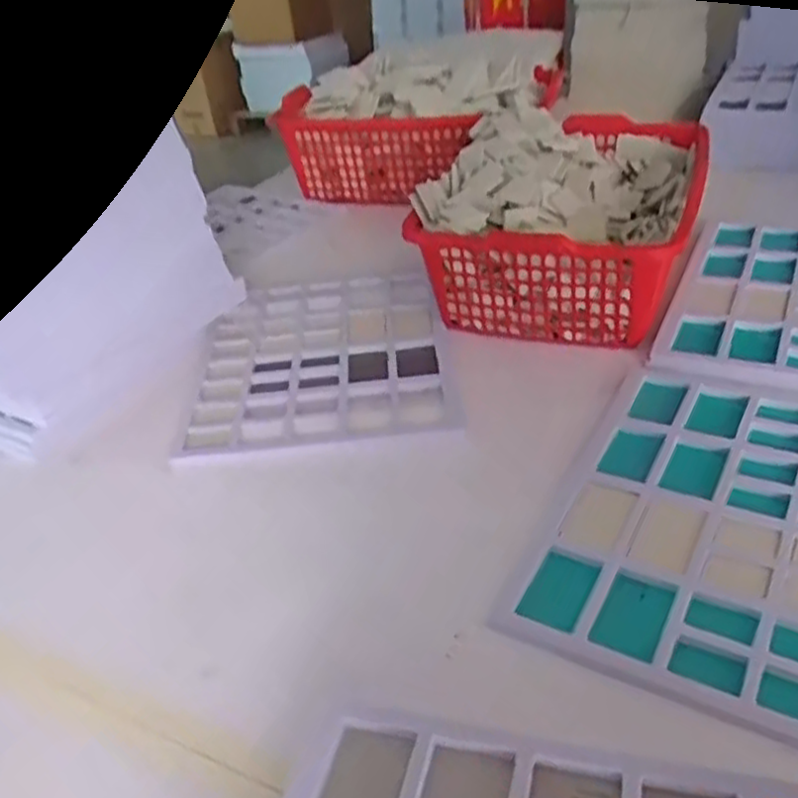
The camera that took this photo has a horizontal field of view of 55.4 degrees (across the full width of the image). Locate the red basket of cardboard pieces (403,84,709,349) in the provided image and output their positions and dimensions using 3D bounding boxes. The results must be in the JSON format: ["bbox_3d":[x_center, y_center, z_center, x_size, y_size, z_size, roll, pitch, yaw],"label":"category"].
[{"bbox_3d":[0.238,-0.245,1.079,0.335,0.216,0.430,11,38,25],"label":"red basket of cardboard pieces"}]

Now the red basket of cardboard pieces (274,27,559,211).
[{"bbox_3d":[0.039,-0.548,1.495,0.510,0.264,0.379,8,36,22],"label":"red basket of cardboard pieces"}]

